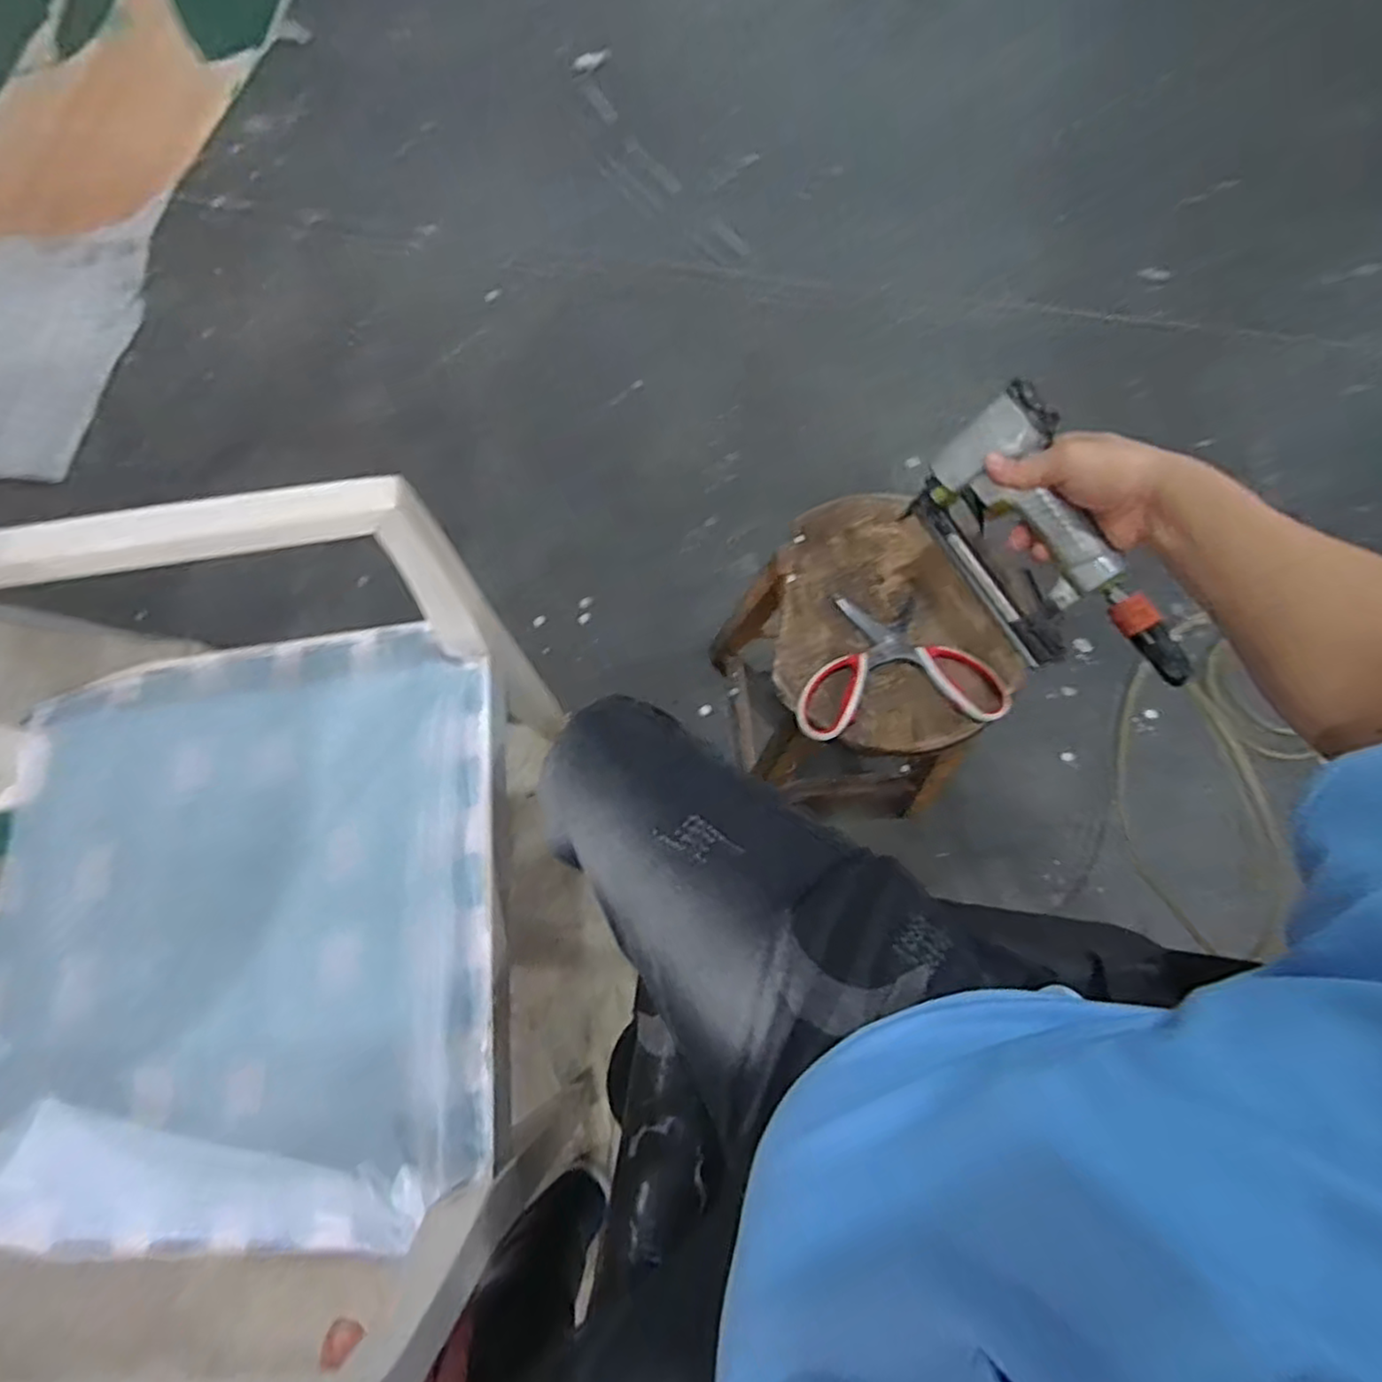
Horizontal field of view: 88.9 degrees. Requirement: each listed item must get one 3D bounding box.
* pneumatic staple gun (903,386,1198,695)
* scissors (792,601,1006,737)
[{"bbox_3d":[0.284,-0.106,0.568,0.048,0.118,0.242,-23,79,-44],"label":"pneumatic staple gun"},{"bbox_3d":[0.190,-0.027,0.665,0.189,0.019,0.131,-5,72,-2],"label":"scissors"}]

